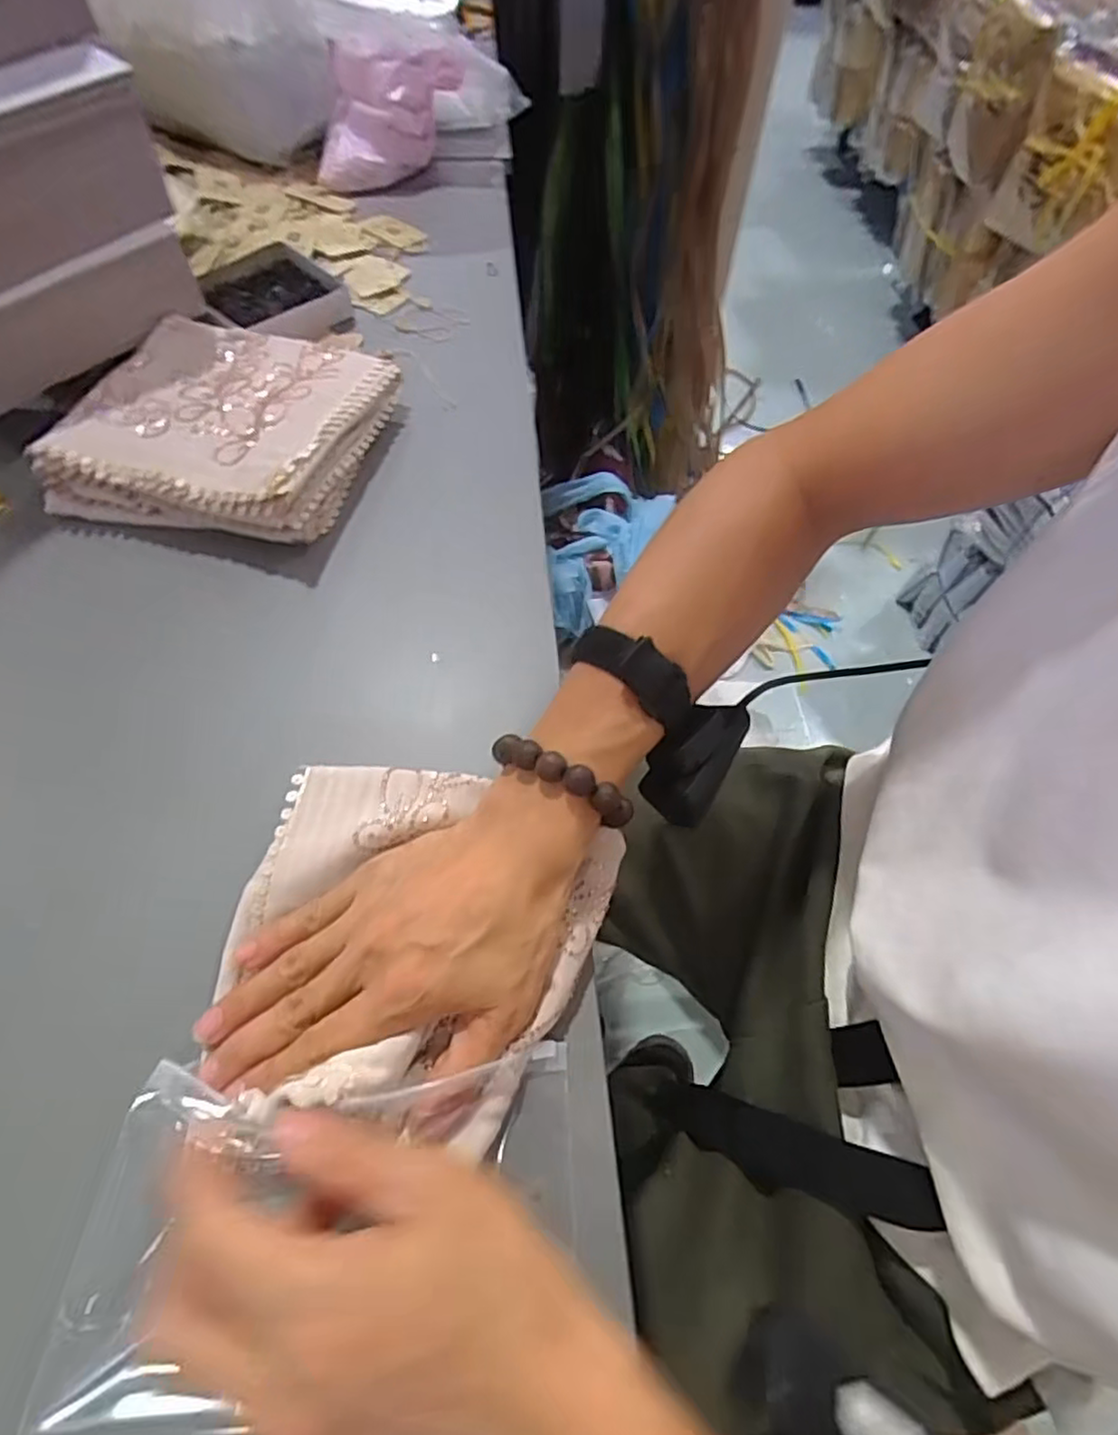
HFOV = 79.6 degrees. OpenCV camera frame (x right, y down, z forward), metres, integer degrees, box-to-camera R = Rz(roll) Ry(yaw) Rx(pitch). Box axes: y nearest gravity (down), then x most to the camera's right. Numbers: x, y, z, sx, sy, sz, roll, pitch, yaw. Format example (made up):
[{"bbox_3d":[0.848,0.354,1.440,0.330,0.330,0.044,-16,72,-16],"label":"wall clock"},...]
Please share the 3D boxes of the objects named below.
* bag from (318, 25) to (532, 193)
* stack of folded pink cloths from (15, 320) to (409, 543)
[{"bbox_3d":[-0.137,-0.646,0.702,0.249,0.104,0.128,-15,62,-10],"label":"bag"},{"bbox_3d":[-0.236,-0.216,0.486,0.192,0.051,0.187,11,61,4],"label":"stack of folded pink cloths"}]

